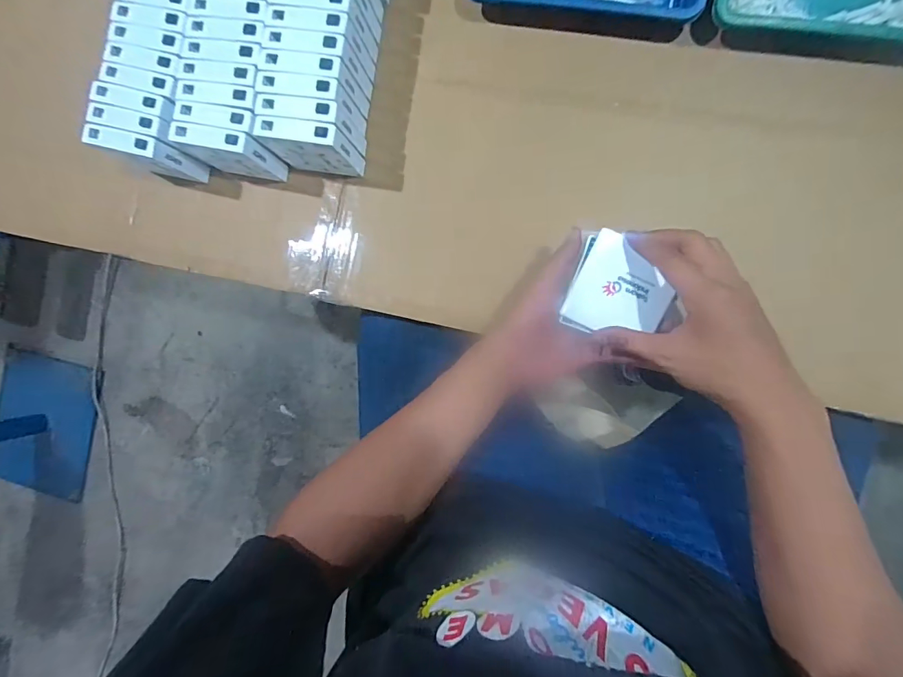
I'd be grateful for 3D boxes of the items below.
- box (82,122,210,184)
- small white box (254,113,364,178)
[{"bbox_3d":[-0.344,-0.209,0.498,0.099,0.095,0.025,18,94,8],"label":"box"},{"bbox_3d":[-0.149,-0.204,0.469,0.090,0.086,0.027,10,93,9],"label":"small white box"}]

